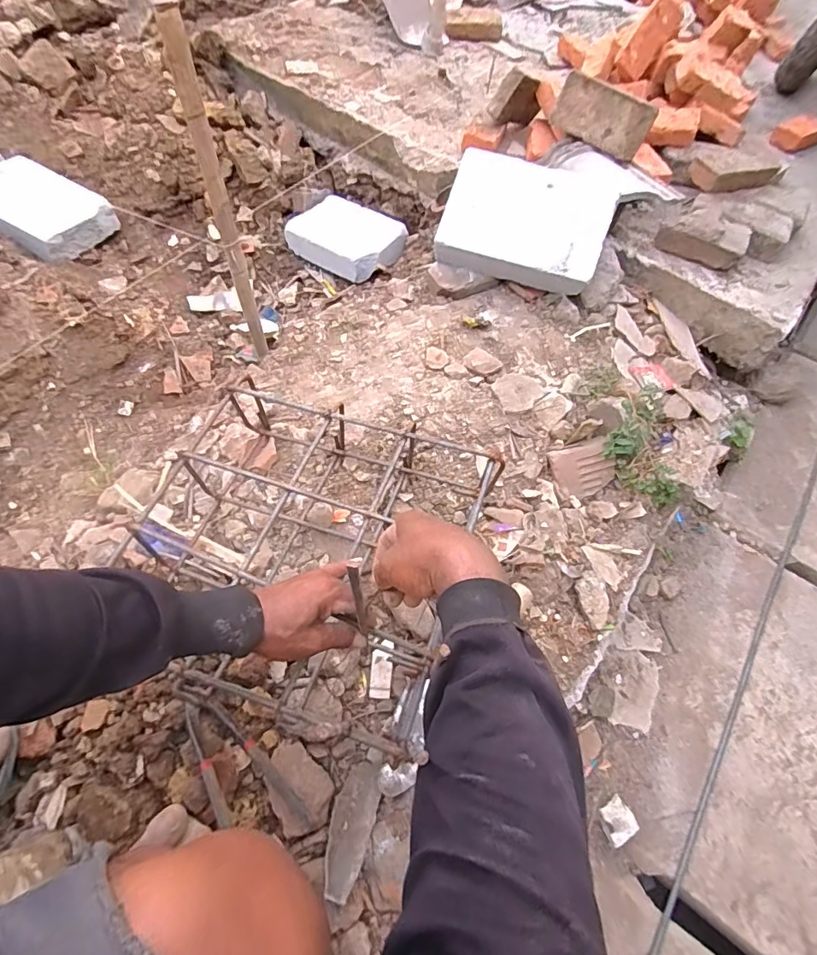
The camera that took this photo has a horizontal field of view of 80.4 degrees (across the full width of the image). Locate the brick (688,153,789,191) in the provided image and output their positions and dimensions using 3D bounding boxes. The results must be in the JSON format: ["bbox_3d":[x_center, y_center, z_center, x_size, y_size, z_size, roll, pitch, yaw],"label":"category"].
[{"bbox_3d":[0.750,-0.698,1.101,0.197,0.042,0.086,-8,61,-8],"label":"brick"}]

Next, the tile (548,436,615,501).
[{"bbox_3d":[0.299,-0.012,0.826,0.110,0.023,0.088,-17,95,-13],"label":"tile"}]

